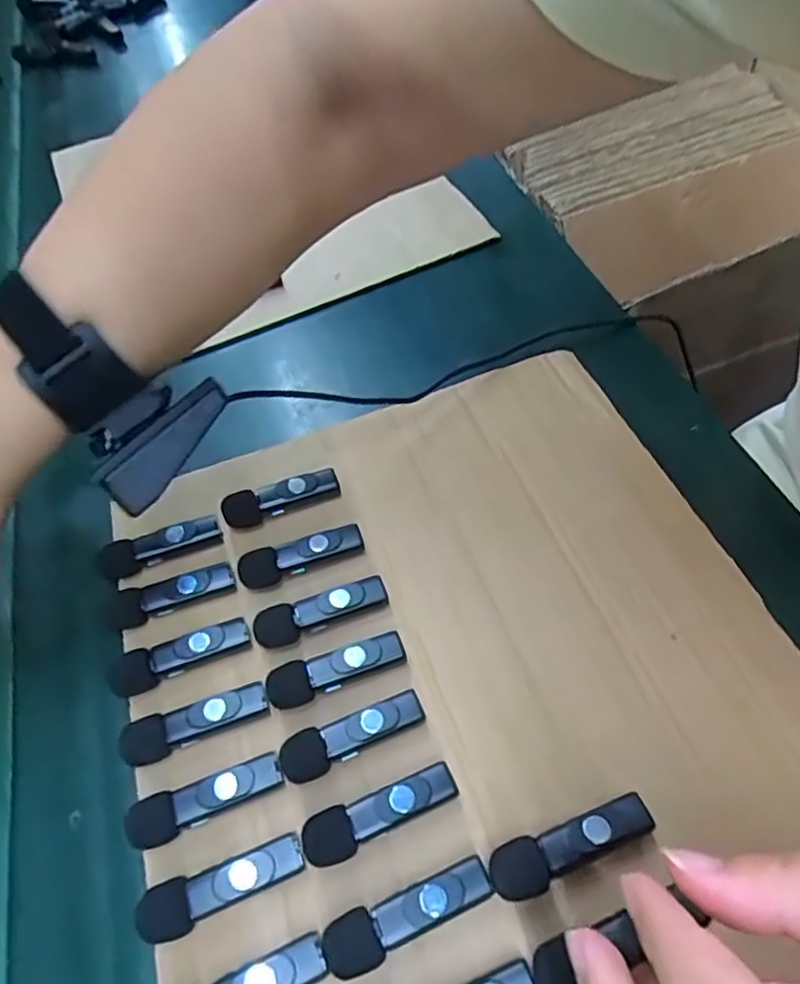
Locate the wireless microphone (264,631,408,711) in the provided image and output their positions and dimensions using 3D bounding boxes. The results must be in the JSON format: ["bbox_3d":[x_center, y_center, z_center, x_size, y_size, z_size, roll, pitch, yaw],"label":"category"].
[{"bbox_3d":[-0.030,0.082,0.300,0.064,0.016,0.017,-23,55,-5],"label":"wireless microphone"}]

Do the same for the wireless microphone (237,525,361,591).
[{"bbox_3d":[-0.051,0.034,0.338,0.064,0.015,0.016,-20,55,-3],"label":"wireless microphone"}]

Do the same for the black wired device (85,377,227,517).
[{"bbox_3d":[-0.107,-0.023,0.299,0.016,0.023,0.068,36,78,23],"label":"black wired device"}]

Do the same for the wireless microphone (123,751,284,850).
[{"bbox_3d":[-0.081,0.129,0.273,0.063,0.014,0.017,-23,55,-5],"label":"wireless microphone"}]

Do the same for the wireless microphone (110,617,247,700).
[{"bbox_3d":[-0.106,0.077,0.310,0.065,0.011,0.017,-24,56,-6],"label":"wireless microphone"}]

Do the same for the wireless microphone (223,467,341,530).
[{"bbox_3d":[-0.065,0.003,0.360,0.063,0.016,0.015,-20,55,-3],"label":"wireless microphone"}]

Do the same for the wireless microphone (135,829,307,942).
[{"bbox_3d":[-0.070,0.153,0.253,0.064,0.015,0.018,-24,56,-6],"label":"wireless microphone"}]

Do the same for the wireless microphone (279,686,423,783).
[{"bbox_3d":[-0.021,0.106,0.284,0.064,0.015,0.018,-24,56,-6],"label":"wireless microphone"}]

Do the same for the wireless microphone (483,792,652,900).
[{"bbox_3d":[0.066,0.137,0.251,0.066,0.015,0.019,-20,55,-3],"label":"wireless microphone"}]

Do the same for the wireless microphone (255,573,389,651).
[{"bbox_3d":[-0.039,0.058,0.317,0.064,0.016,0.017,-22,55,-4],"label":"wireless microphone"}]

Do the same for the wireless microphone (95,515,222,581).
[{"bbox_3d":[-0.129,0.028,0.347,0.064,0.013,0.015,-23,55,-5],"label":"wireless microphone"}]

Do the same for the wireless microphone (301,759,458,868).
[{"bbox_3d":[-0.008,0.132,0.266,0.064,0.013,0.019,-22,55,-4],"label":"wireless microphone"}]

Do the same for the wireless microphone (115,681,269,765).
[{"bbox_3d":[-0.092,0.103,0.292,0.063,0.014,0.018,-24,56,-6],"label":"wireless microphone"}]

